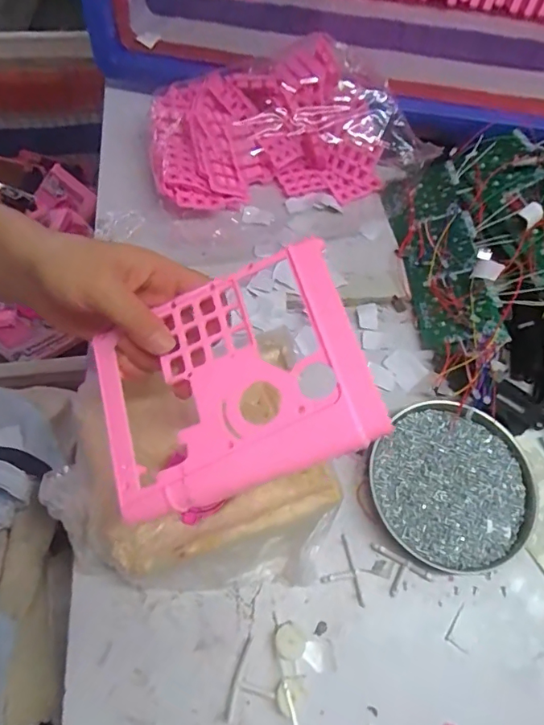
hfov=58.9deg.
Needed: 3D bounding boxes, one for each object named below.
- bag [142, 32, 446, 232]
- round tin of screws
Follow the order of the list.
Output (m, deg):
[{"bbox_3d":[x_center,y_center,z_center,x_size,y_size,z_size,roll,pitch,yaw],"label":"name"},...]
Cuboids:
[{"bbox_3d":[0.003,-0.256,0.524,0.277,0.081,0.178,-15,66,-13],"label":"bag"},{"bbox_3d":[0.151,0.100,0.403,0.137,0.021,0.130,1,63,-1],"label":"round tin of screws"}]

